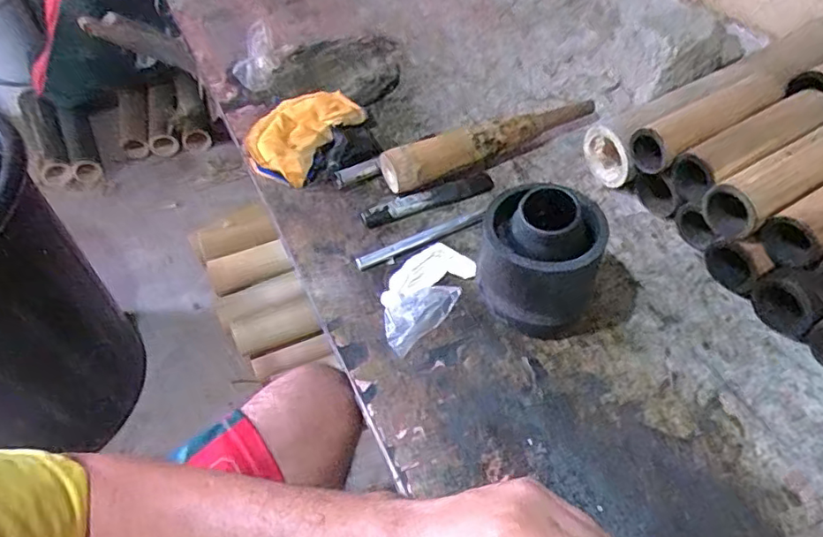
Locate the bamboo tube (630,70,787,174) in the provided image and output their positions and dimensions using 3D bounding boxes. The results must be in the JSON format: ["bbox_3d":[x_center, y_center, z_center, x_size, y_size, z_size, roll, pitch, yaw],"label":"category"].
[{"bbox_3d":[0.319,-0.155,0.608,0.175,0.053,0.051,-24,53,-18],"label":"bamboo tube"}]

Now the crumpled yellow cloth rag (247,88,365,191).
[{"bbox_3d":[-0.141,-0.171,0.731,0.121,0.033,0.157,29,56,23],"label":"crumpled yellow cloth rag"}]

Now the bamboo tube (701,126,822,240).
[{"bbox_3d":[0.371,-0.089,0.554,0.183,0.057,0.055,-26,54,-18],"label":"bamboo tube"}]

